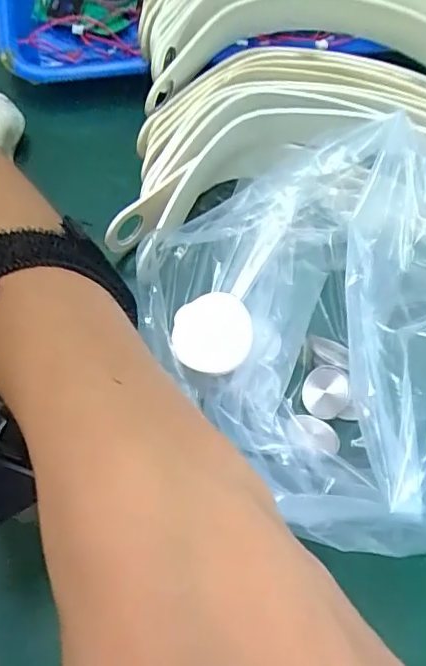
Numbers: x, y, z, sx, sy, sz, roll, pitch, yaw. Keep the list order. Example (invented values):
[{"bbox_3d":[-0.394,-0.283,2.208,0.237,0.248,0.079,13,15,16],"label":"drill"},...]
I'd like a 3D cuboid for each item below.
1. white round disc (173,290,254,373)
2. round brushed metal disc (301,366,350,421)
[{"bbox_3d":[0.000,0.000,0.248,0.038,0.009,0.034,9,88,27],"label":"white round disc"},{"bbox_3d":[0.054,0.029,0.268,0.021,0.011,0.023,1,61,-2],"label":"round brushed metal disc"}]

